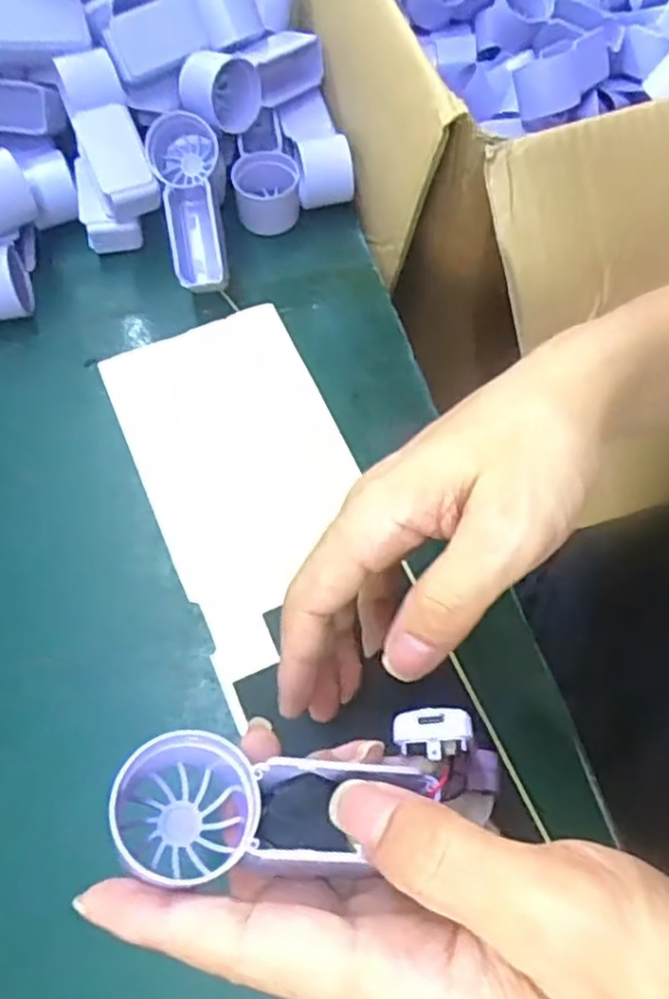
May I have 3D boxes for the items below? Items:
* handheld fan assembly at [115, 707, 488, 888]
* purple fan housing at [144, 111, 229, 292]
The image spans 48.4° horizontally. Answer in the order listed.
[{"bbox_3d":[-0.010,0.084,0.219,0.112,0.029,0.041,-11,68,3],"label":"handheld fan assembly"},{"bbox_3d":[-0.082,-0.171,0.423,0.037,0.035,0.103,-9,86,-5],"label":"purple fan housing"}]

